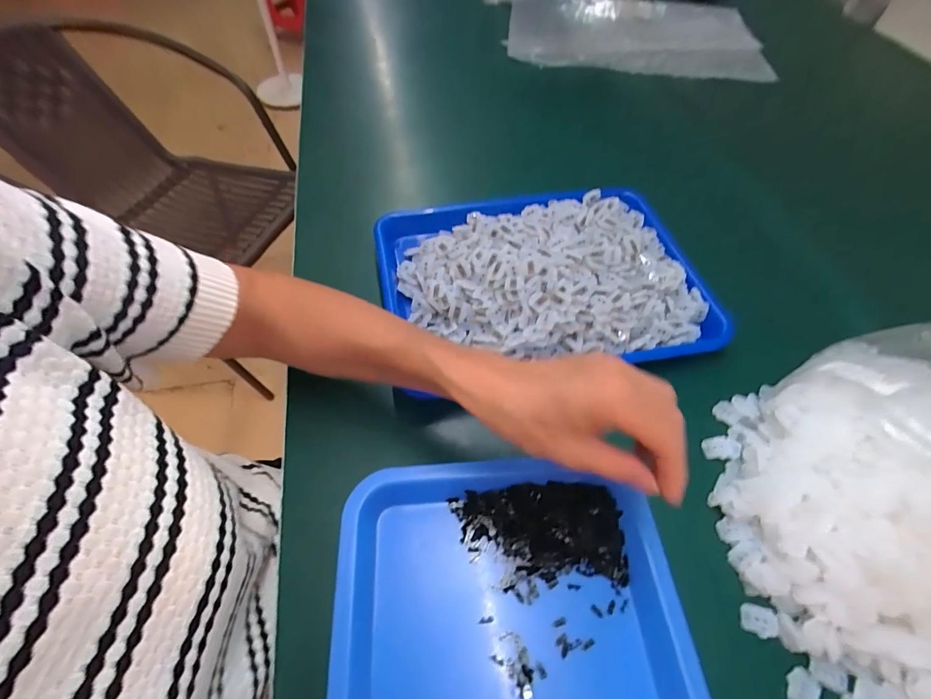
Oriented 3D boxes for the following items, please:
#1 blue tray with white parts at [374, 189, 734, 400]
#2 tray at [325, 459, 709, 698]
[{"bbox_3d":[0.082,-0.085,0.445,0.319,0.051,0.226,-5,56,-5],"label":"blue tray with white parts"},{"bbox_3d":[0.031,0.213,0.260,0.233,0.031,0.276,-3,56,-3],"label":"tray"}]

